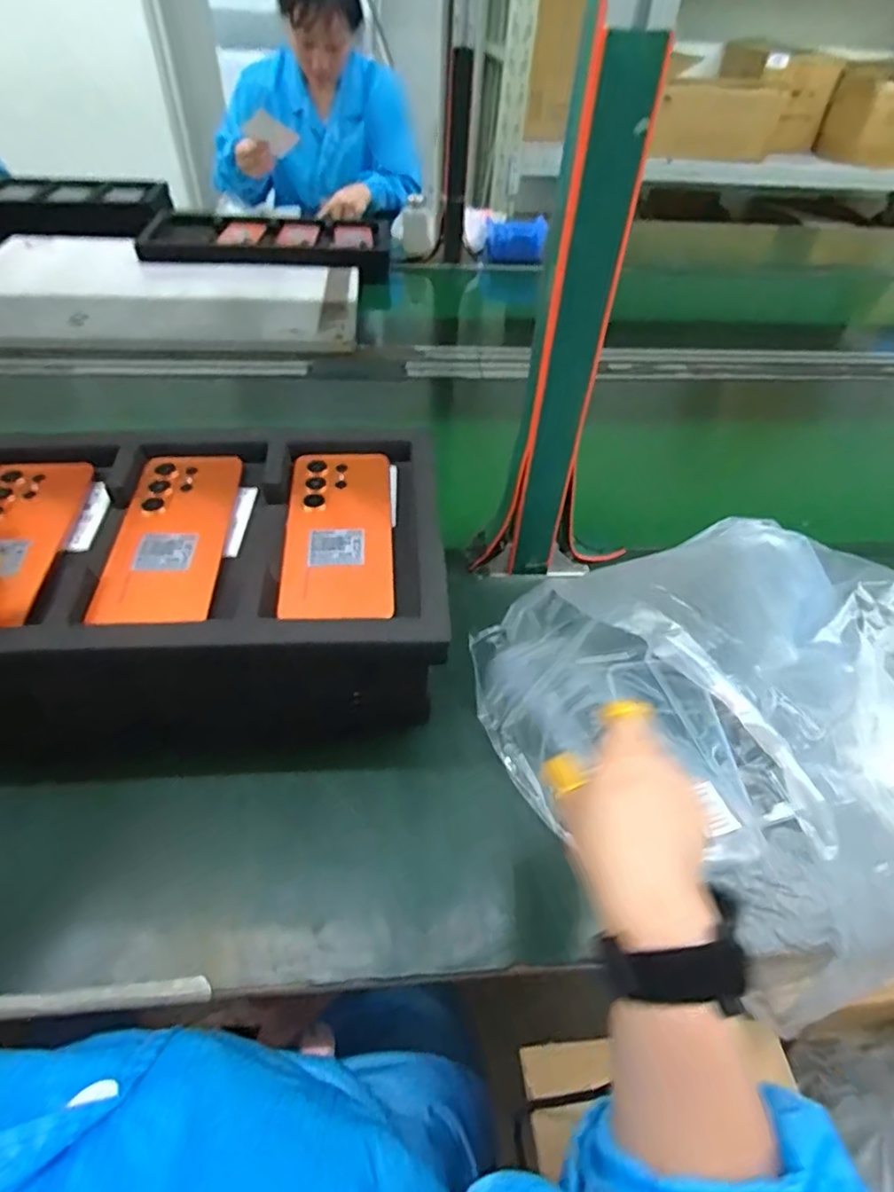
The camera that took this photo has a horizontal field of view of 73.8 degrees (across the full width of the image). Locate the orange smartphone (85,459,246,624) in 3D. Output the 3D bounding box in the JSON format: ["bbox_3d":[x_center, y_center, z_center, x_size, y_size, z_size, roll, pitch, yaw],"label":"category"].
[{"bbox_3d":[-0.199,-0.046,0.431,0.079,0.014,0.168,-3,47,-7],"label":"orange smartphone"}]

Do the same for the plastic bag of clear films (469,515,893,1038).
[{"bbox_3d":[0.258,0.088,0.461,0.381,0.156,0.336,-19,51,-20],"label":"plastic bag of clear films"}]

